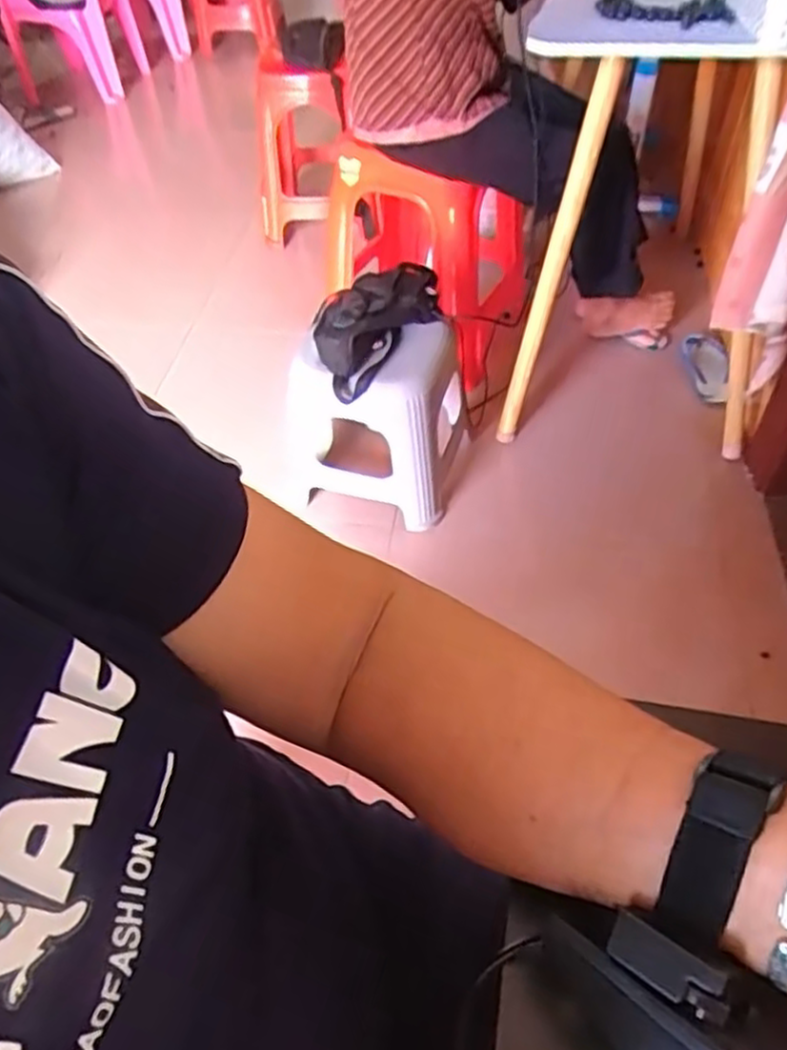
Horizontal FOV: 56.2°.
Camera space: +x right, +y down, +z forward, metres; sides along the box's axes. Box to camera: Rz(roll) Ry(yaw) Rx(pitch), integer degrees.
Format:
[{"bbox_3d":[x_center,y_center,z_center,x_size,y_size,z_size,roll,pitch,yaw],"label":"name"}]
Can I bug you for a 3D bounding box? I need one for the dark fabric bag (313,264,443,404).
[{"bbox_3d":[-0.033,-0.338,1.261,0.183,0.098,0.293,14,52,15],"label":"dark fabric bag"}]

